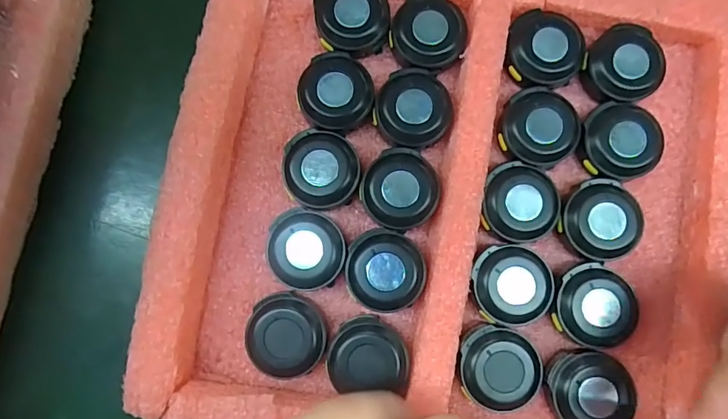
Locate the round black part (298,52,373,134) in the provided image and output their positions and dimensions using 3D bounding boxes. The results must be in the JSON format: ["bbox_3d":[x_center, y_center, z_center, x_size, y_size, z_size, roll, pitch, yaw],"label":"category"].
[{"bbox_3d":[-0.011,-0.046,0.182,0.028,0.012,0.029,0,83,0],"label":"round black part"}]

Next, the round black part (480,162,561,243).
[{"bbox_3d":[0.060,-0.003,0.177,0.028,0.011,0.028,0,83,0],"label":"round black part"}]

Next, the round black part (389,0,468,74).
[{"bbox_3d":[0.025,-0.070,0.181,0.029,0.007,0.029,6,83,0],"label":"round black part"}]

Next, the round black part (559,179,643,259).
[{"bbox_3d":[0.090,0.004,0.177,0.028,0.011,0.029,0,83,0],"label":"round black part"}]

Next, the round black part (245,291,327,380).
[{"bbox_3d":[-0.029,0.047,0.173,0.029,0.012,0.028,0,83,0],"label":"round black part"}]

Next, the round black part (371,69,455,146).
[{"bbox_3d":[0.019,-0.039,0.181,0.029,0.011,0.030,0,83,0],"label":"round black part"}]

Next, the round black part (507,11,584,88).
[{"bbox_3d":[0.071,-0.064,0.183,0.030,0.009,0.030,0,84,2],"label":"round black part"}]

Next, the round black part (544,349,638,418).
[{"bbox_3d":[0.082,0.067,0.169,0.029,0.010,0.029,0,84,2],"label":"round black part"}]

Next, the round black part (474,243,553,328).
[{"bbox_3d":[0.055,0.028,0.174,0.029,0.010,0.028,0,83,0],"label":"round black part"}]

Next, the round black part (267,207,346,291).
[{"bbox_3d":[-0.022,0.015,0.176,0.028,0.012,0.029,0,83,0],"label":"round black part"}]

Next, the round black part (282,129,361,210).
[{"bbox_3d":[-0.017,-0.016,0.179,0.028,0.012,0.030,0,83,0],"label":"round black part"}]

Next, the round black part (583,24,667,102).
[{"bbox_3d":[0.102,-0.057,0.183,0.030,0.011,0.028,0,84,2],"label":"round black part"}]

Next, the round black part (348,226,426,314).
[{"bbox_3d":[0.008,0.023,0.175,0.028,0.012,0.030,0,83,0],"label":"round black part"}]

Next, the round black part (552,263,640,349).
[{"bbox_3d":[0.086,0.036,0.173,0.029,0.011,0.028,0,83,0],"label":"round black part"}]

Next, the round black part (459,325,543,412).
[{"bbox_3d":[0.049,0.058,0.171,0.028,0.010,0.028,0,83,0],"label":"round black part"}]

